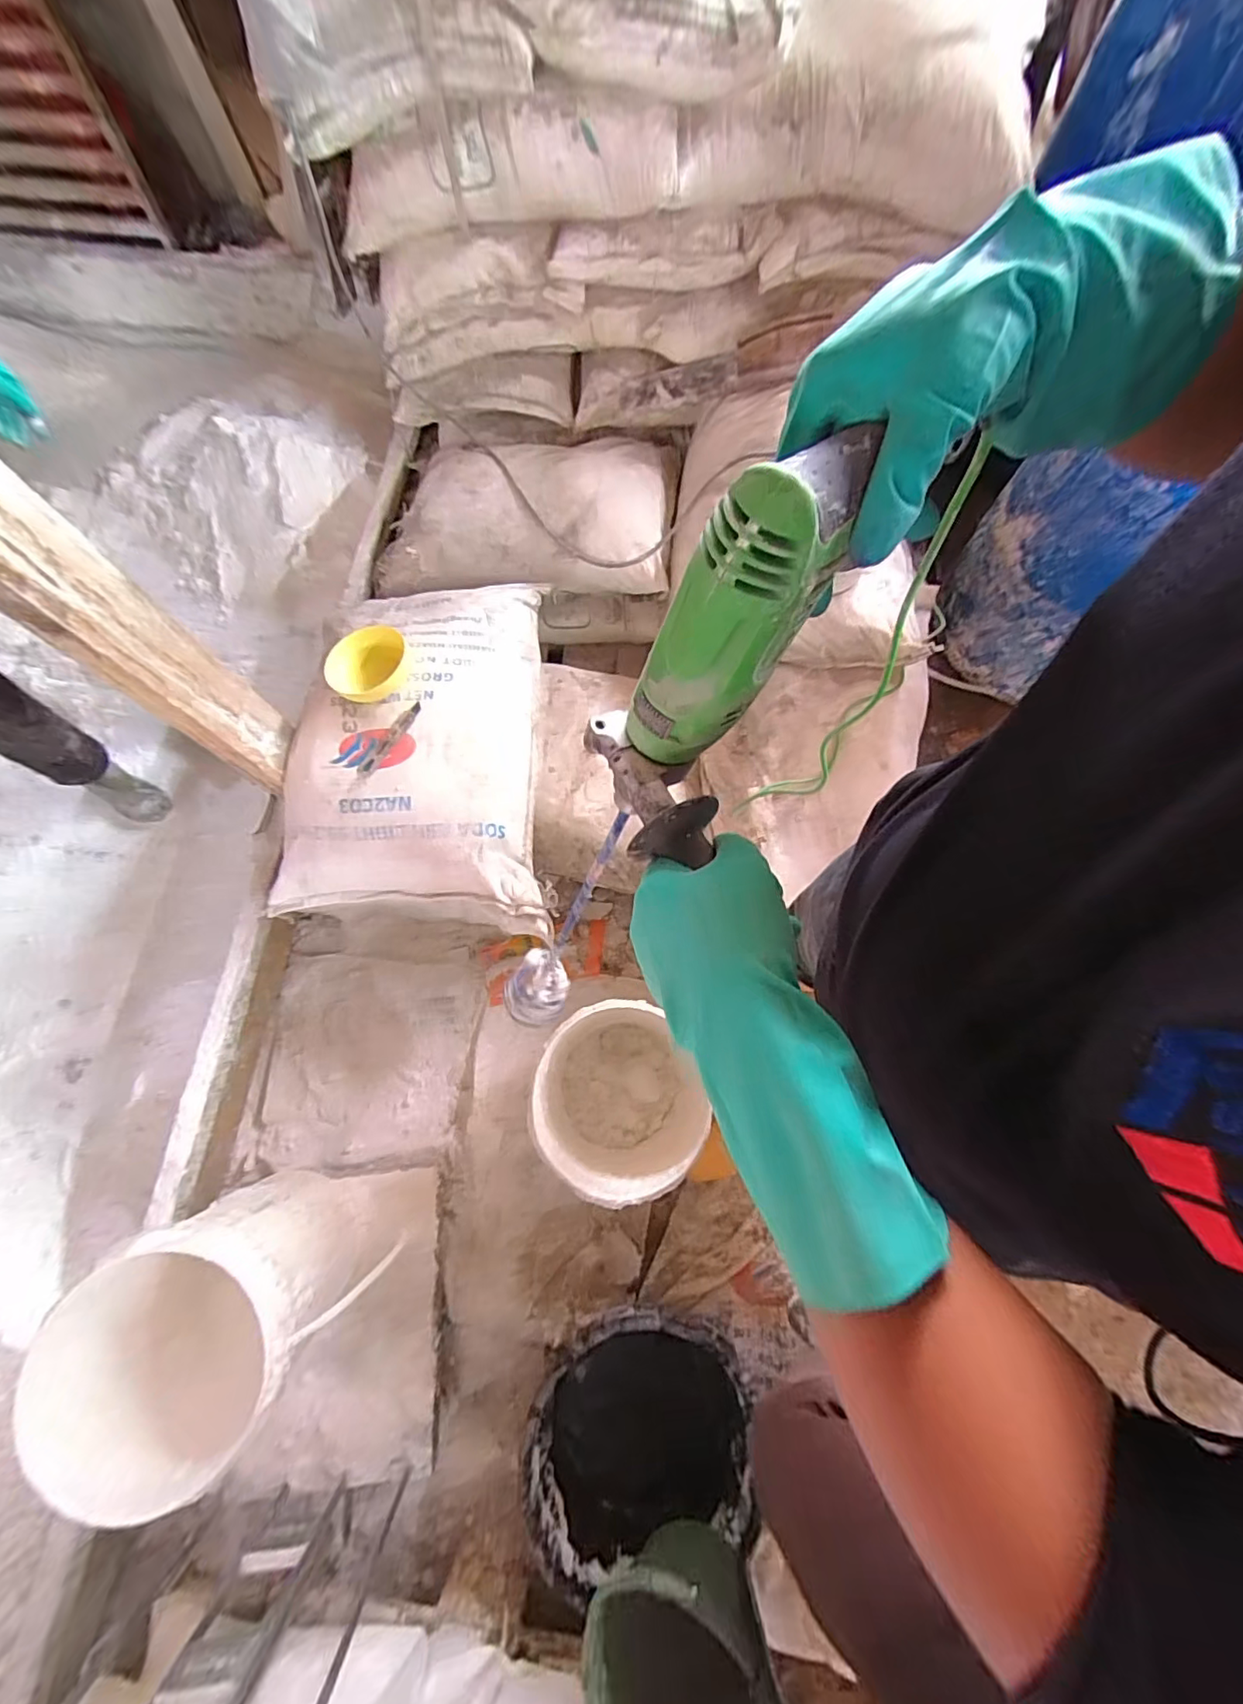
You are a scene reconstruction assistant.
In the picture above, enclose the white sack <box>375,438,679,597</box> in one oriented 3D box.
[{"bbox_3d":[-0.213,-0.799,1.281,0.664,0.130,0.409,4,74,1],"label":"white sack"}]

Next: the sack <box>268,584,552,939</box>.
[{"bbox_3d":[-0.371,-0.227,1.089,0.515,0.249,0.715,5,74,2],"label":"sack"}]

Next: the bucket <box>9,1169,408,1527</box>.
[{"bbox_3d":[-0.621,0.729,0.905,0.316,0.371,0.293,0,74,0],"label":"bucket"}]

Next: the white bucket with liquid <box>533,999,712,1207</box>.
[{"bbox_3d":[-0.014,0.459,1.090,0.272,0.310,0.308,4,74,1],"label":"white bucket with liquid"}]

